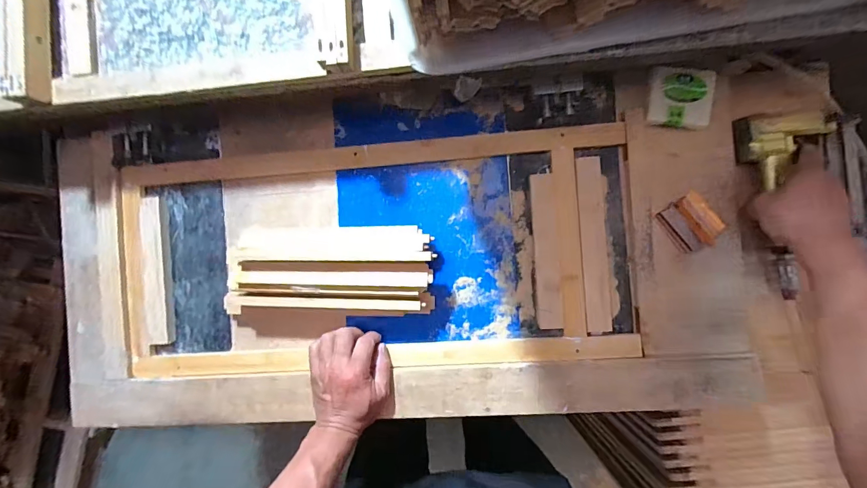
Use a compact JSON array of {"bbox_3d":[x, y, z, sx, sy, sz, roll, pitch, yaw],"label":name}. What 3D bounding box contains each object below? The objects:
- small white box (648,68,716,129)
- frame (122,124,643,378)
[{"bbox_3d":[0.311,-0.183,0.483,0.075,0.023,0.071,11,89,5],"label":"small white box"},{"bbox_3d":[-0.090,0.016,0.523,0.695,0.022,0.305,-4,88,5],"label":"frame"}]

